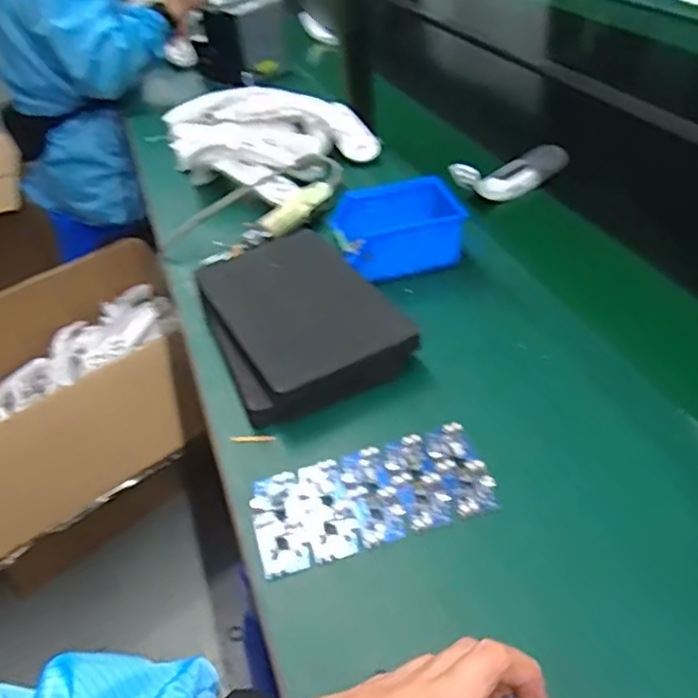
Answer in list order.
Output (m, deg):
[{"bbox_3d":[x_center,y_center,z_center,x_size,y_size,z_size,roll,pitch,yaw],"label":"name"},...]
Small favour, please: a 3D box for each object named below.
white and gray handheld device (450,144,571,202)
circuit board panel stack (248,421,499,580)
[{"bbox_3d":[0.230,-0.249,0.909,0.191,0.062,0.060,-29,45,-24],"label":"white and gray handheld device"},{"bbox_3d":[0.018,0.119,0.525,0.190,0.010,0.092,-15,41,-9],"label":"circuit board panel stack"}]

